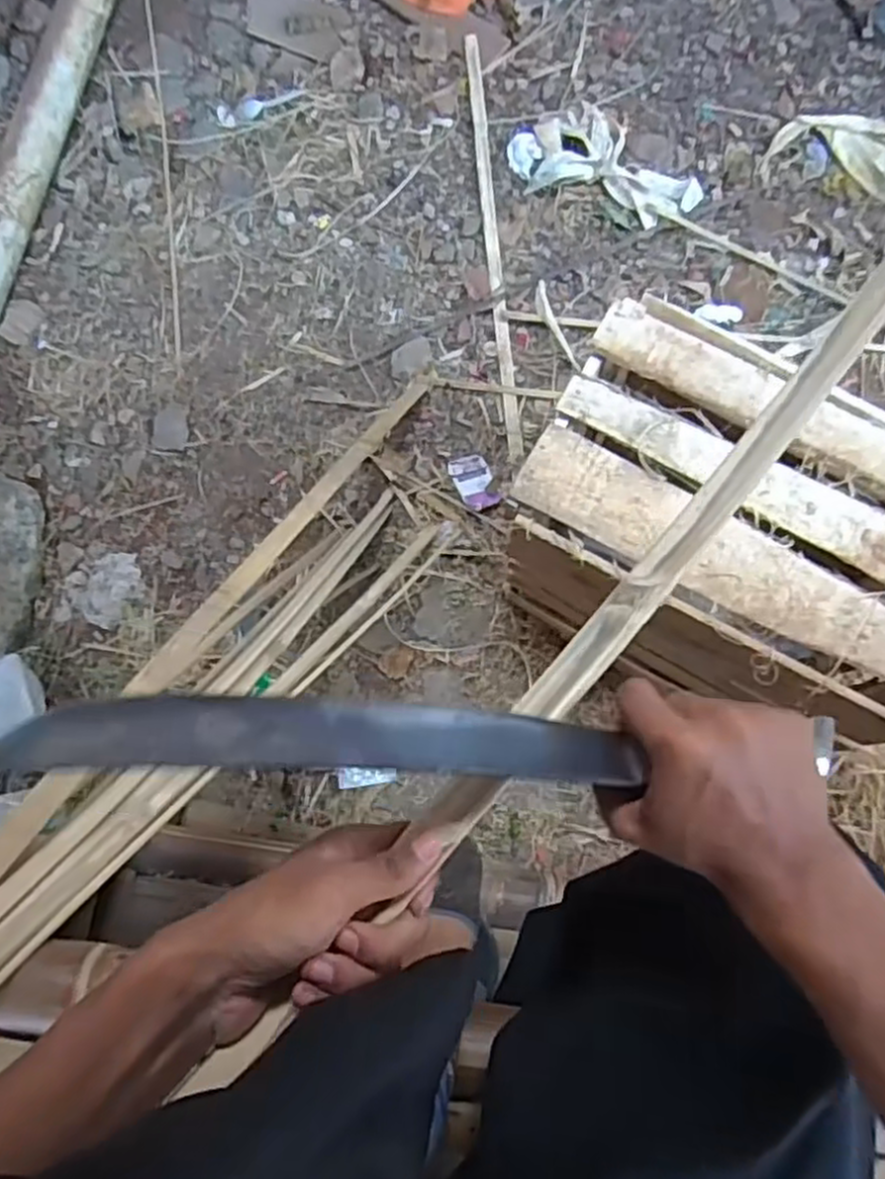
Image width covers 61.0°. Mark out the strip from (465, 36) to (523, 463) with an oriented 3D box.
[{"bbox_3d":[0.091,-0.658,1.372,0.028,0.012,0.879,-5,77,0],"label":"strip"}]

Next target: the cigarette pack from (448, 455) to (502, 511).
[{"bbox_3d":[0.053,-0.180,1.261,0.064,0.018,0.101,-19,77,-3],"label":"cigarette pack"}]

